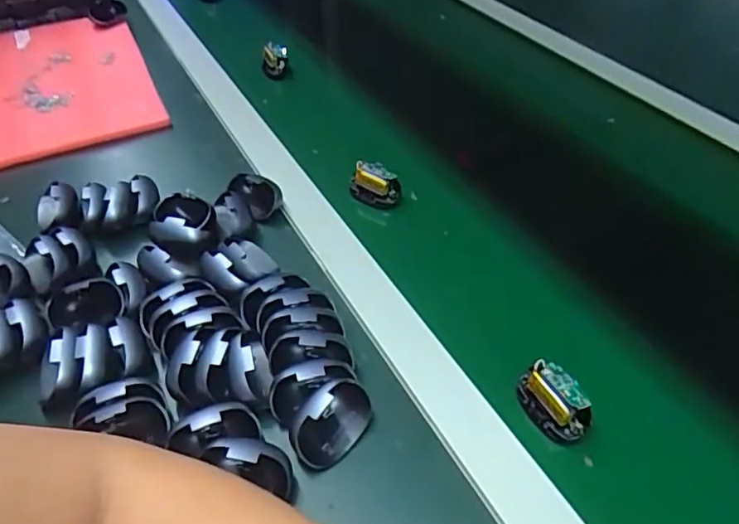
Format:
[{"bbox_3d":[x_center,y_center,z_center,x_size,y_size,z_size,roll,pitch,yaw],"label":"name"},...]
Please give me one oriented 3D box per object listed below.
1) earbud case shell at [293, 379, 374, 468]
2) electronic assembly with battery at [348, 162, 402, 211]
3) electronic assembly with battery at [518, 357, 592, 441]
[{"bbox_3d":[-0.024,0.102,0.365,0.056,0.024,0.043,-42,90,-16],"label":"earbud case shell"},{"bbox_3d":[0.006,-0.072,0.547,0.047,0.037,0.022,16,44,9],"label":"electronic assembly with battery"},{"bbox_3d":[0.121,0.091,0.376,0.025,0.030,0.049,-18,49,-24],"label":"electronic assembly with battery"}]

